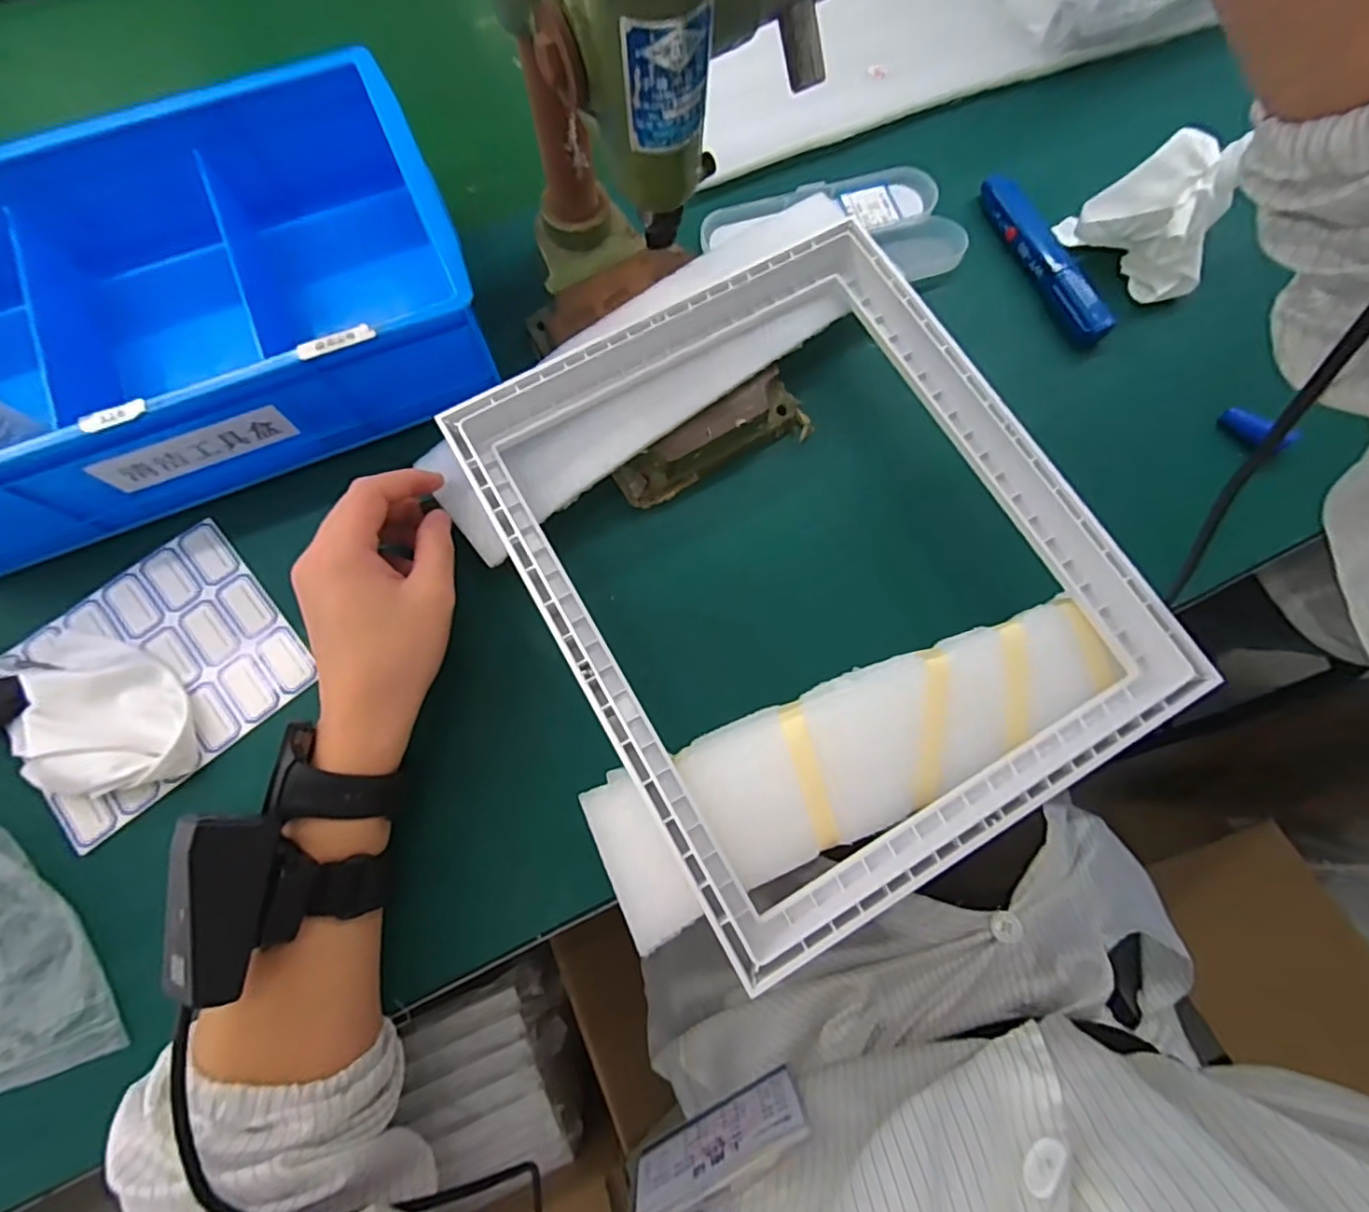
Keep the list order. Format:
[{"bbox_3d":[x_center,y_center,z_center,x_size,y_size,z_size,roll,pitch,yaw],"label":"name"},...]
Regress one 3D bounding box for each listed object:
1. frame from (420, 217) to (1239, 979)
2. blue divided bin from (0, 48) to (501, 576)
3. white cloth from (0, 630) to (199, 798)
[{"bbox_3d":[0.066,-0.029,0.332,0.272,0.041,0.323,-29,78,-9],"label":"frame"},{"bbox_3d":[-0.299,-0.171,0.366,0.326,0.089,0.200,-25,77,-8],"label":"blue divided bin"},{"bbox_3d":[-0.327,0.056,0.343,0.084,0.026,0.104,-23,77,-7],"label":"white cloth"}]

